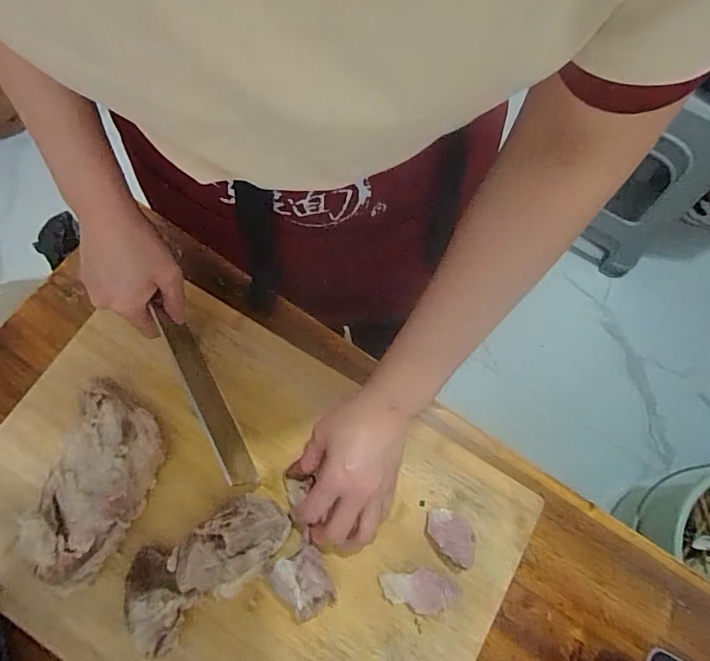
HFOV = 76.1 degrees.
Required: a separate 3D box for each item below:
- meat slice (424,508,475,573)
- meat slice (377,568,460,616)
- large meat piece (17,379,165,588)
[{"bbox_3d":[0.089,0.191,0.420,0.038,0.015,0.053,-33,76,-11],"label":"meat slice"},{"bbox_3d":[0.057,0.233,0.409,0.068,0.007,0.035,15,73,3],"label":"meat slice"},{"bbox_3d":[-0.232,0.130,0.405,0.091,0.059,0.159,12,73,2],"label":"large meat piece"}]

